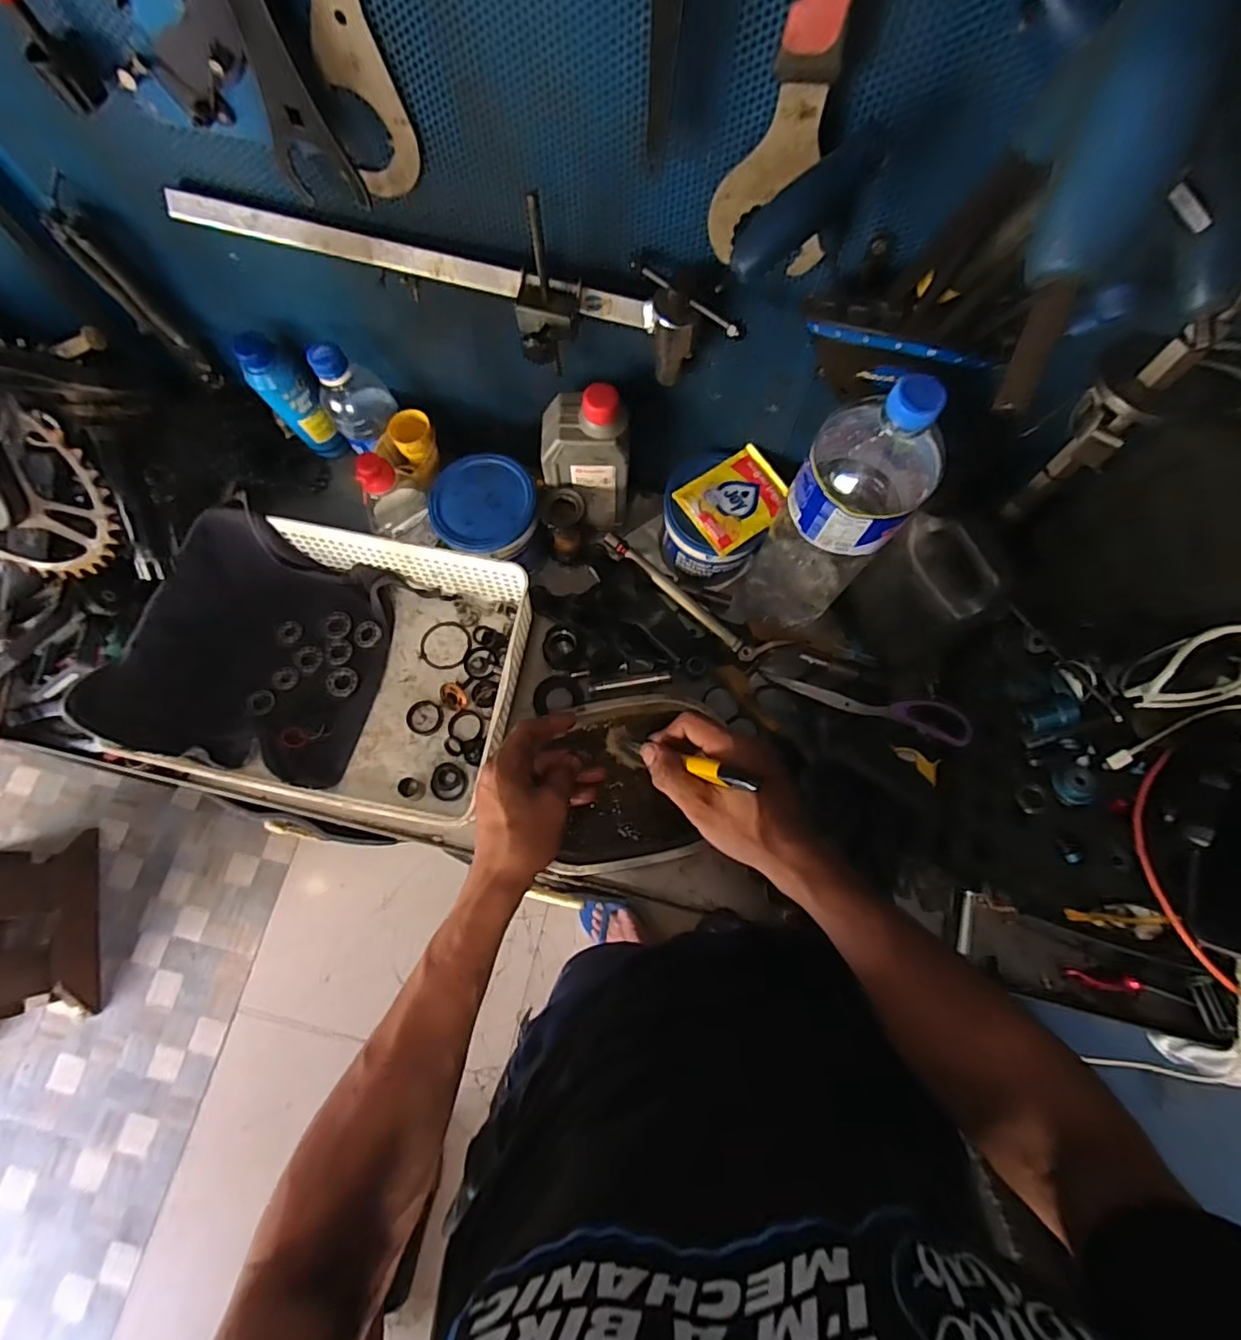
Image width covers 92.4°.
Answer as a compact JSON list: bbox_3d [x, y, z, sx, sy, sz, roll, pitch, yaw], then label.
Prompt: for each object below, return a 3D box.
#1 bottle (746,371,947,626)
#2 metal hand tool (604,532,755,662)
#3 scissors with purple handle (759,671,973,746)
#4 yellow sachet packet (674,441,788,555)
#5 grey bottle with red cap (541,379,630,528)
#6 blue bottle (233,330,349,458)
[{"bbox_3d":[0.181,-0.124,0.499,0.087,0.297,0.097,43,78,11],"label":"bottle"},{"bbox_3d":[0.062,-0.079,0.619,0.194,0.018,0.021,41,78,11],"label":"metal hand tool"},{"bbox_3d":[0.235,0.033,0.582,0.192,0.018,0.034,16,73,24],"label":"scissors with purple handle"},{"bbox_3d":[0.111,-0.162,0.569,0.094,0.010,0.078,-33,76,-9],"label":"yellow sachet packet"},{"bbox_3d":[-0.033,-0.202,0.570,0.078,0.170,0.050,0,74,0],"label":"grey bottle with red cap"},{"bbox_3d":[-0.334,-0.274,0.610,0.045,0.140,0.040,-41,78,-11],"label":"blue bottle"}]

